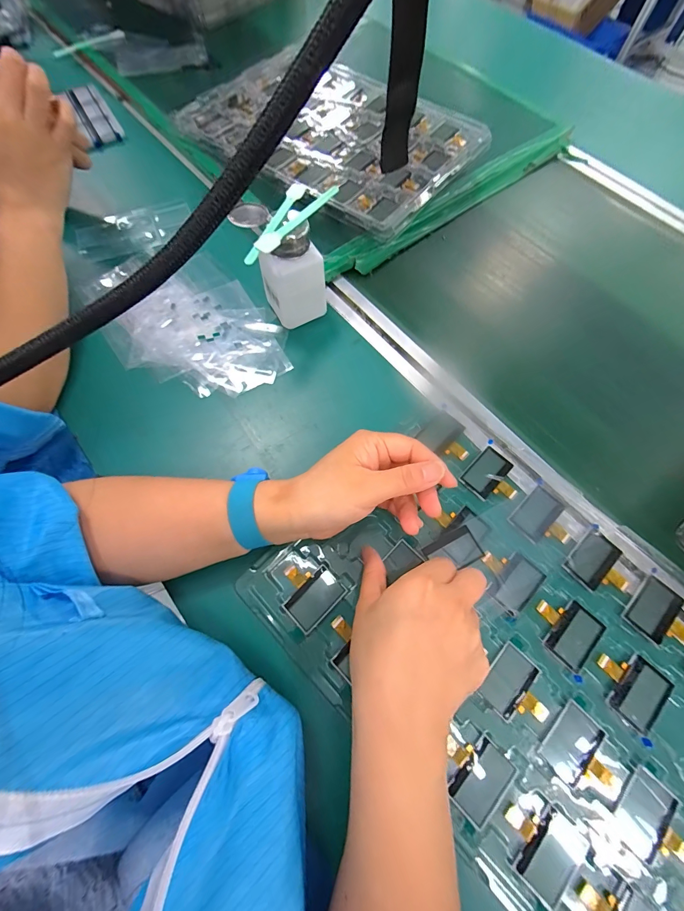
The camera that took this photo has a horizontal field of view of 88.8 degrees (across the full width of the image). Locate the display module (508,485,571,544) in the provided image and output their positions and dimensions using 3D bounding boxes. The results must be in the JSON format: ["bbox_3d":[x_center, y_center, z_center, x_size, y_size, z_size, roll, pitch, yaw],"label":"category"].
[{"bbox_3d":[0.180,0.058,0.310,0.046,0.004,0.047,-40,75,-15],"label":"display module"}]

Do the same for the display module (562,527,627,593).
[{"bbox_3d":[0.219,0.094,0.296,0.047,0.004,0.046,-39,75,-15],"label":"display module"}]

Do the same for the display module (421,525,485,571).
[{"bbox_3d":[0.096,0.083,0.297,0.045,0.006,0.029,-27,72,-8],"label":"display module"}]

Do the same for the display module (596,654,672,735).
[{"bbox_3d":[0.219,0.174,0.264,0.047,0.004,0.046,43,73,14],"label":"display module"}]

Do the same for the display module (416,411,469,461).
[{"bbox_3d":[0.103,-0.017,0.336,0.047,0.004,0.038,42,73,13],"label":"display module"}]

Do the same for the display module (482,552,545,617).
[{"bbox_3d":[0.139,0.101,0.291,0.047,0.004,0.044,43,73,14],"label":"display module"}]

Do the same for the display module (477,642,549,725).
[{"bbox_3d":[0.133,0.177,0.263,0.046,0.004,0.045,42,73,14],"label":"display module"}]

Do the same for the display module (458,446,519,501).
[{"bbox_3d":[0.141,0.021,0.323,0.047,0.004,0.045,-43,75,-16],"label":"display module"}]

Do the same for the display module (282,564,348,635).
[{"bbox_3d":[-0.028,0.112,0.287,0.046,0.004,0.046,43,73,14],"label":"display module"}]

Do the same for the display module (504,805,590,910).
[{"bbox_3d":[0.133,0.258,0.231,0.049,0.004,0.045,42,73,13],"label":"display module"}]

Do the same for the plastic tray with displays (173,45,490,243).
[{"bbox_3d":[-0.008,-0.453,0.481,0.358,0.024,0.273,33,71,11],"label":"plastic tray with displays"}]

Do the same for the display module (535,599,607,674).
[{"bbox_3d":[0.179,0.138,0.278,0.046,0.004,0.048,-42,75,-16],"label":"display module"}]

